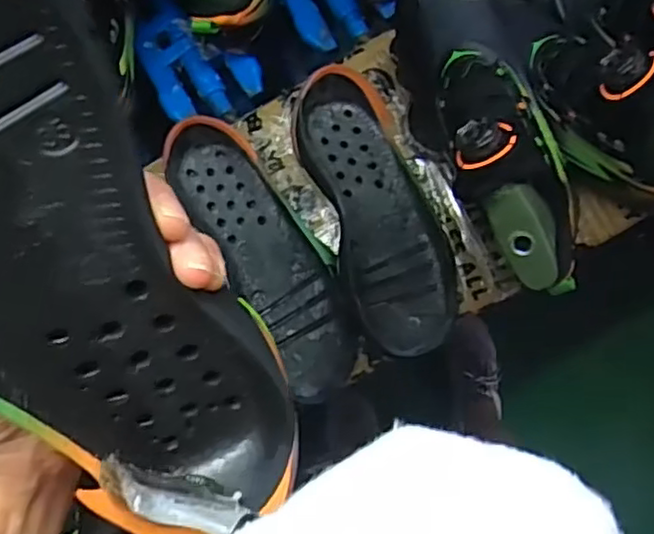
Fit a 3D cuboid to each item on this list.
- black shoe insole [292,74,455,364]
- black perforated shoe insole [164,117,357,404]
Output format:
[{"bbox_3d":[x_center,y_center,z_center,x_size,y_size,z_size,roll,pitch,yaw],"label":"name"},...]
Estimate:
[{"bbox_3d":[0.040,-0.046,0.535,0.088,0.033,0.230,-19,87,0],"label":"black shoe insole"},{"bbox_3d":[-0.047,-0.010,0.543,0.074,0.029,0.237,-31,87,-1],"label":"black perforated shoe insole"}]

